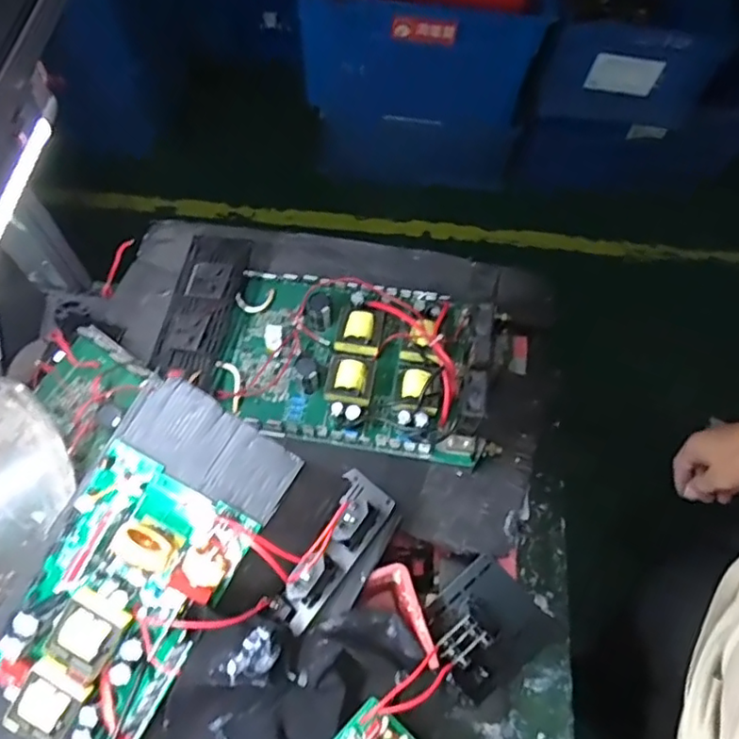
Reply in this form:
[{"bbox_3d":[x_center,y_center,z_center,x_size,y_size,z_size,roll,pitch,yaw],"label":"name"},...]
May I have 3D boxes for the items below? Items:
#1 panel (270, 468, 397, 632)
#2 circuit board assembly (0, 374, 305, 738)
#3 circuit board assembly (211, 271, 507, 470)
[{"bbox_3d":[-0.029,0.149,0.500,0.051,0.051,0.133,29,66,12],"label":"panel"},{"bbox_3d":[-0.174,0.147,0.442,0.133,0.051,0.268,31,83,4],"label":"circuit board assembly"},{"bbox_3d":[-0.010,-0.017,0.613,0.292,0.063,0.188,9,63,3],"label":"circuit board assembly"}]

